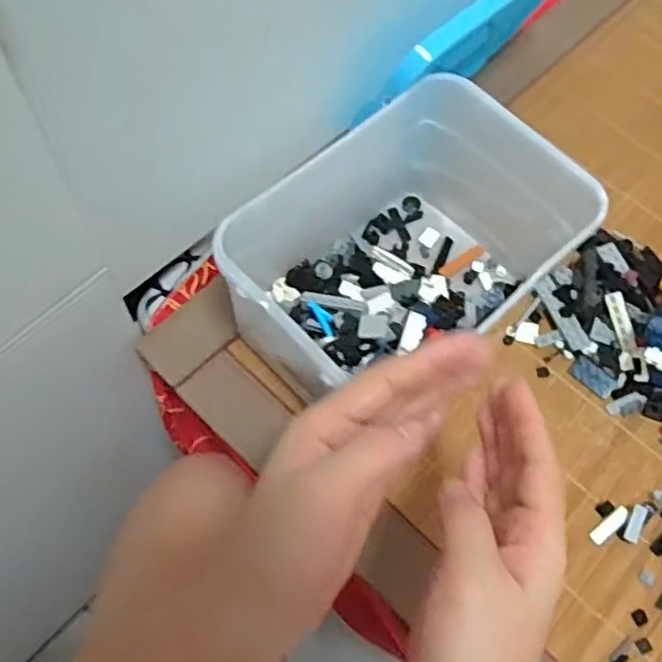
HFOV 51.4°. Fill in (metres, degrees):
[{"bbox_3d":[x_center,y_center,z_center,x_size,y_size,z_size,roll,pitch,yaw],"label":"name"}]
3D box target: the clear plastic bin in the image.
[{"bbox_3d":[0.043,-0.045,0.461,0.213,0.121,0.131,-40,71,-20],"label":"clear plastic bin"}]

